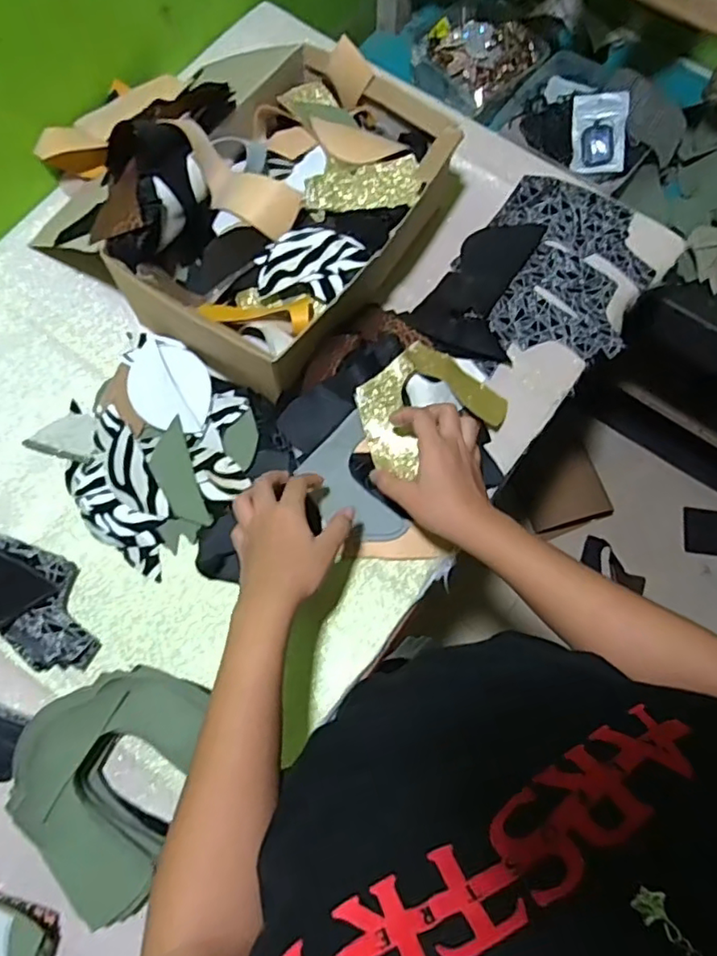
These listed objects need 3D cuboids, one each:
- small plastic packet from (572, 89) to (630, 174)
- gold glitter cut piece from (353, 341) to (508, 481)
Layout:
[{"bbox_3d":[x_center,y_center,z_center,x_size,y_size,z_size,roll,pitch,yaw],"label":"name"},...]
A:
[{"bbox_3d":[0.324,-0.464,0.795,0.068,0.010,0.099,5,108,25],"label":"small plastic packet"},{"bbox_3d":[0.071,-0.077,0.586,0.150,0.020,0.105,-27,93,-16],"label":"gold glitter cut piece"}]

